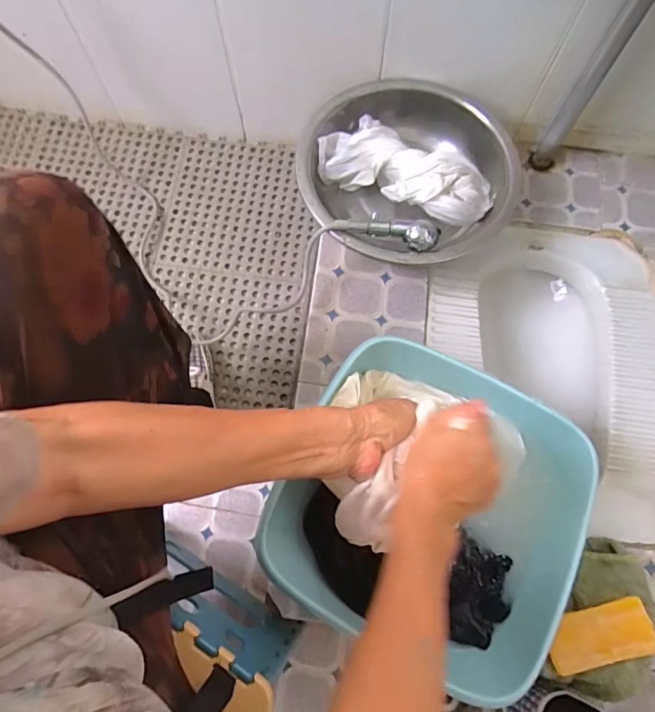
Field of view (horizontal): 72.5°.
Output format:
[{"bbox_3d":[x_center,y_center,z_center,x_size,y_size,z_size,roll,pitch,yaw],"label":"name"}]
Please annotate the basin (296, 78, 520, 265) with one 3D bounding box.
[{"bbox_3d":[0.114,-0.273,0.677,0.296,0.093,0.310,-33,75,-11],"label":"basin"}]

